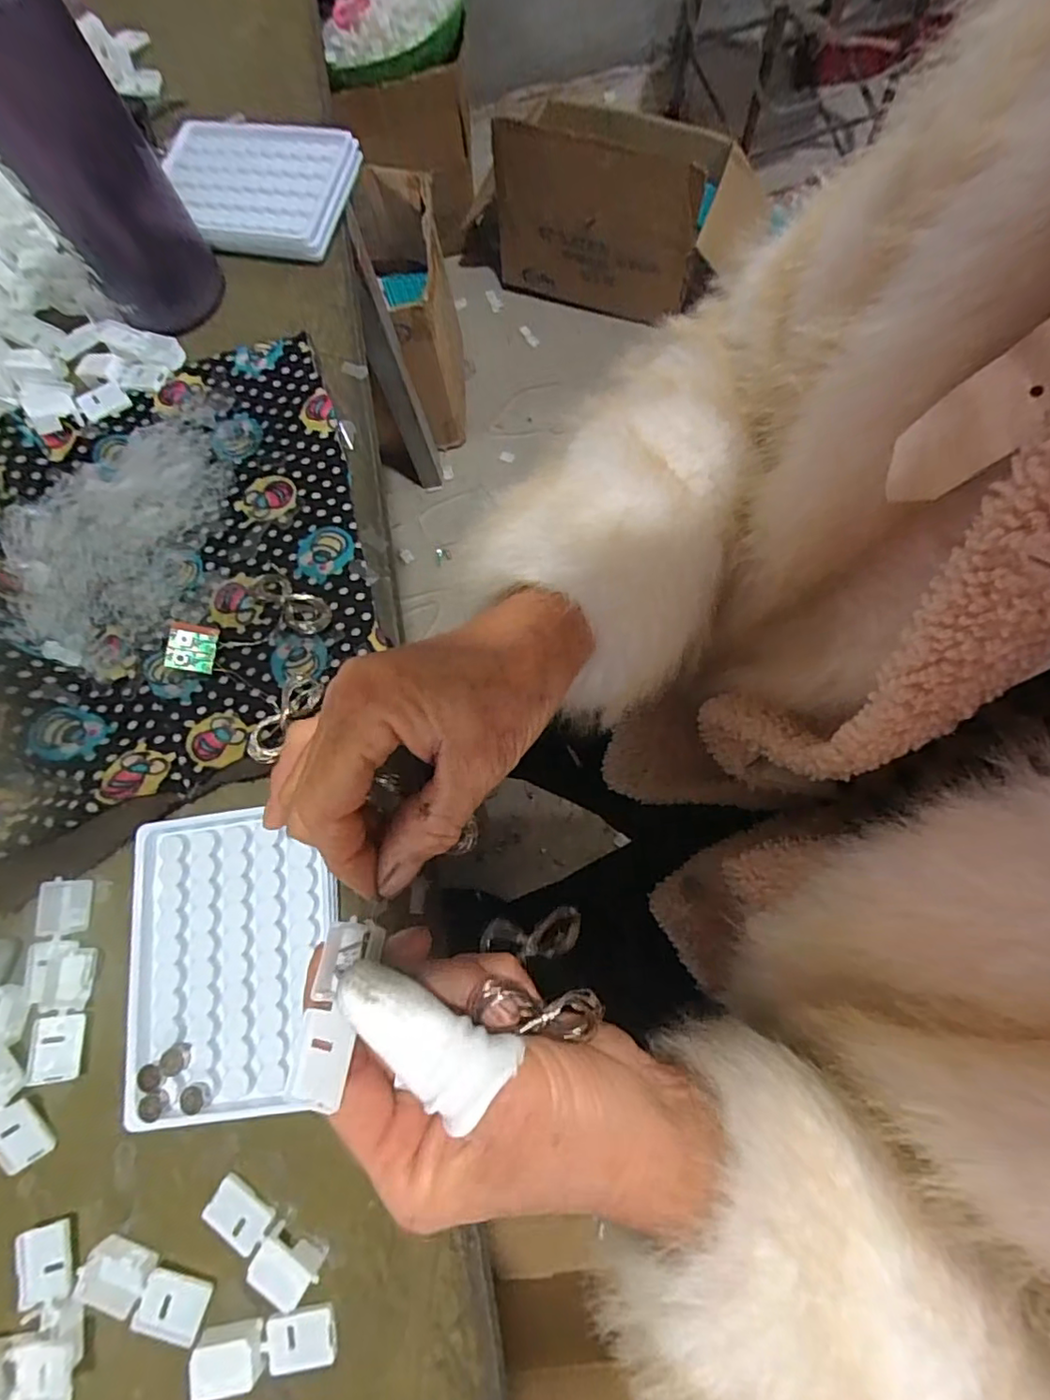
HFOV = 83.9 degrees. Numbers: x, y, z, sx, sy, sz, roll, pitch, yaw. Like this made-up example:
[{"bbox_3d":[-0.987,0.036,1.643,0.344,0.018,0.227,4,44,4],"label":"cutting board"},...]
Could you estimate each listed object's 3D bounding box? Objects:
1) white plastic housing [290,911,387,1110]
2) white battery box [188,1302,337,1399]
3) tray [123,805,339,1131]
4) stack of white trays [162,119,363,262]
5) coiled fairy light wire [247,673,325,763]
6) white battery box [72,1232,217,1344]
[{"bbox_3d":[-0.064,0.103,0.196,0.021,0.010,0.055,8,66,4],"label":"white plastic housing"},{"bbox_3d":[-0.105,0.262,0.235,0.054,0.011,0.020,-9,75,-1],"label":"white battery box"},{"bbox_3d":[-0.137,0.118,0.273,0.096,0.015,0.129,-7,75,-1],"label":"tray"},{"bbox_3d":[-0.189,-0.355,0.402,0.141,0.018,0.100,11,75,4],"label":"stack of white trays"},{"bbox_3d":[-0.125,0.009,0.304,0.022,0.006,0.050,30,77,9],"label":"coiled fairy light wire"},{"bbox_3d":[-0.159,0.247,0.244,0.055,0.007,0.020,17,76,6],"label":"white battery box"}]

